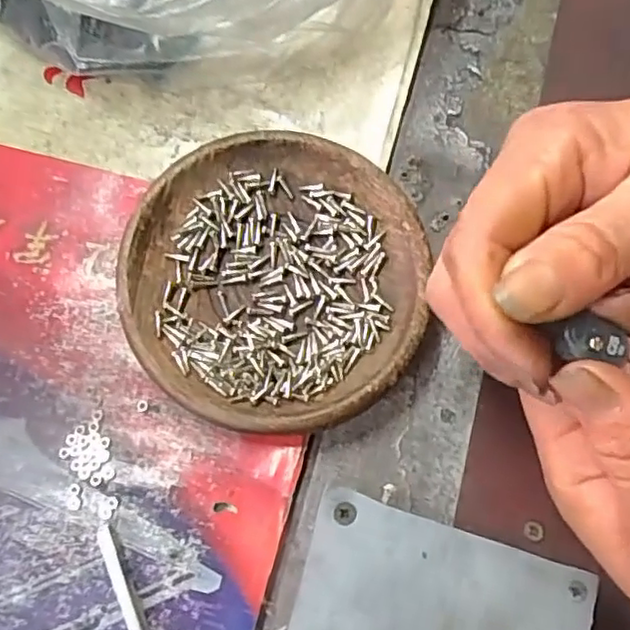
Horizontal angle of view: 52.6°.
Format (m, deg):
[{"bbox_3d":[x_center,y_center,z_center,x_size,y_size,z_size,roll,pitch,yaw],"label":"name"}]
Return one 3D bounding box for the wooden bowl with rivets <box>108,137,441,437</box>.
[{"bbox_3d":[-0.016,-0.013,0.242,0.109,0.018,0.110,-1,73,2],"label":"wooden bowl with rivets"}]

